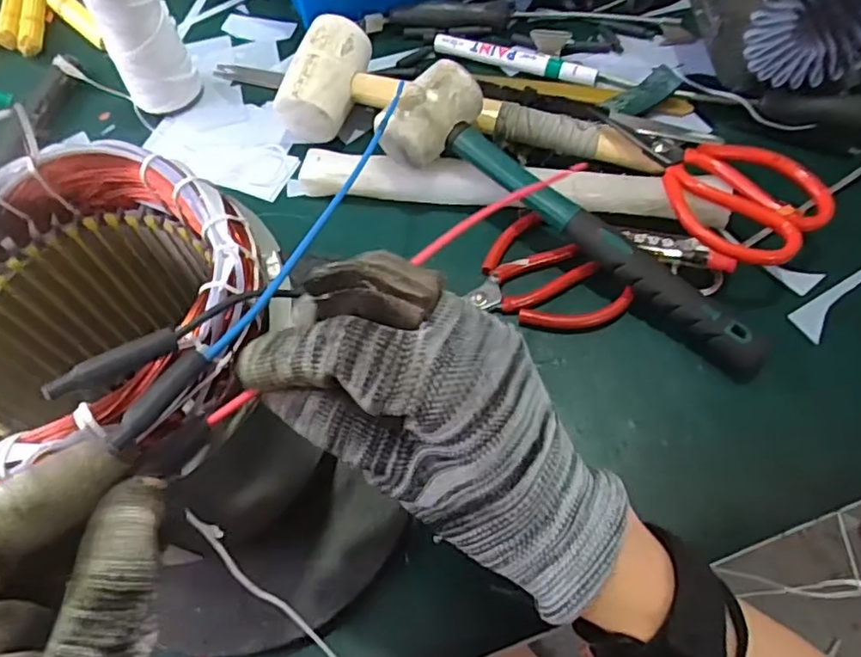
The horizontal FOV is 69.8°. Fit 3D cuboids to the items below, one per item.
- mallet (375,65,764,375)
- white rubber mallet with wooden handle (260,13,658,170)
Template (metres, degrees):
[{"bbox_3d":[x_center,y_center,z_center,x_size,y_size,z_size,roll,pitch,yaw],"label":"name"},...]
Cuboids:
[{"bbox_3d":[0.097,-0.082,0.403,0.283,0.073,0.082,30,67,19],"label":"mallet"},{"bbox_3d":[0.025,-0.175,0.464,0.274,0.049,0.093,8,61,8],"label":"white rubber mallet with wooden handle"}]

